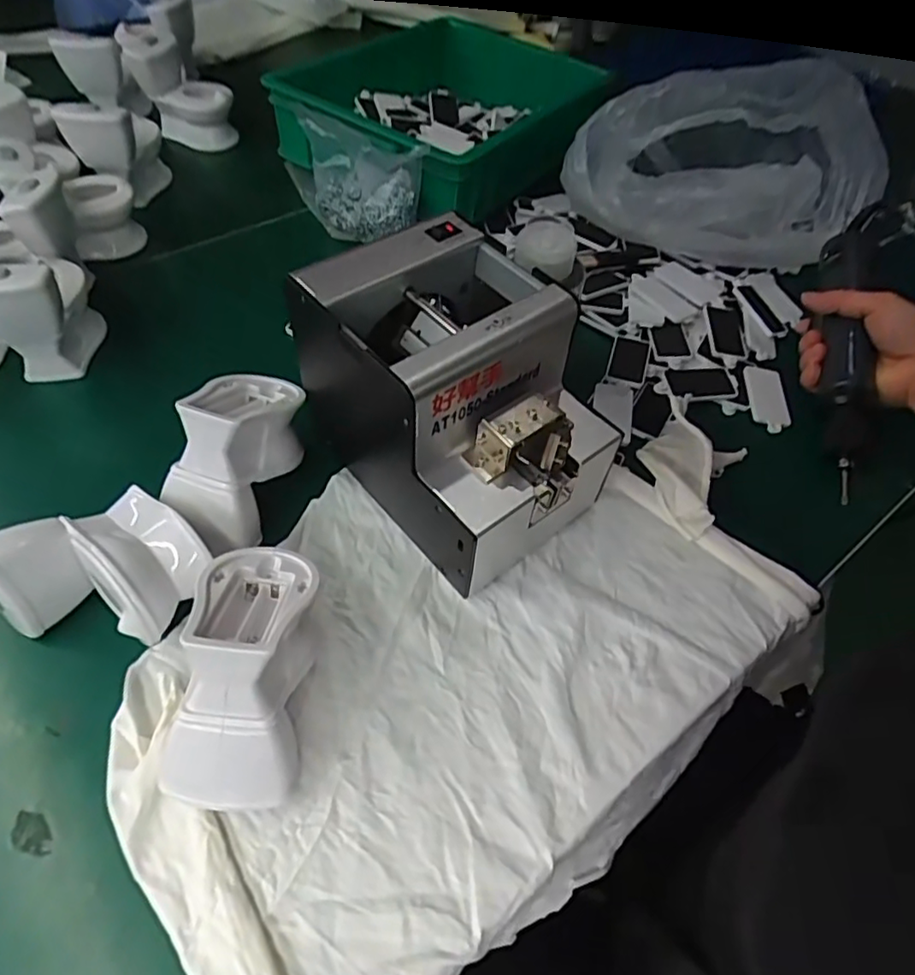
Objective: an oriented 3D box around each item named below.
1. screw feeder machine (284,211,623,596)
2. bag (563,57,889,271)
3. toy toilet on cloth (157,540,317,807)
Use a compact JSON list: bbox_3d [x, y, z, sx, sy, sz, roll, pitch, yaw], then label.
[{"bbox_3d":[0.004,-0.050,0.390,0.124,0.146,0.186,-34,64,-26],"label":"screw feeder machine"},{"bbox_3d":[0.268,-0.314,0.587,0.305,0.145,0.110,-4,55,-8],"label":"bag"},{"bbox_3d":[-0.114,0.091,0.318,0.070,0.084,0.129,4,54,-2],"label":"toy toilet on cloth"}]

